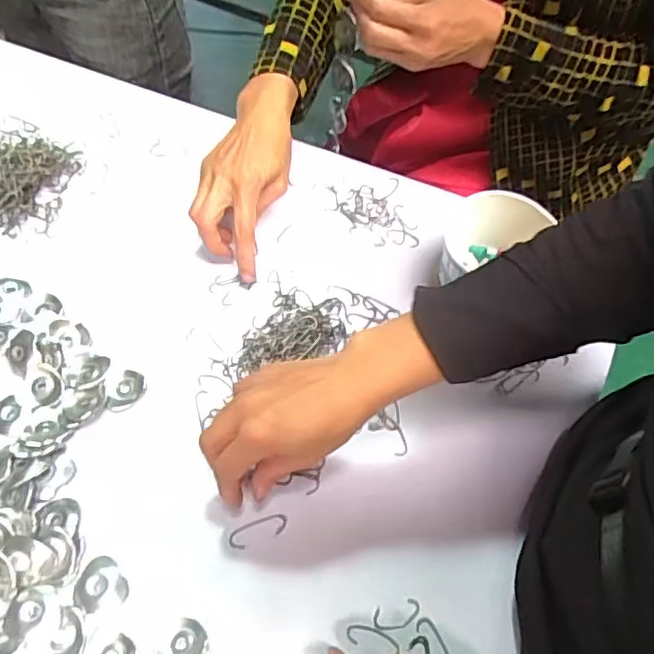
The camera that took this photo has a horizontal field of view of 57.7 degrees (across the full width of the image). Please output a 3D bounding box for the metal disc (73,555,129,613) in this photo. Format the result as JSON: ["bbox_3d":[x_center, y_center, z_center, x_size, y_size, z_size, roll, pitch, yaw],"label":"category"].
[{"bbox_3d":[-0.156,0.174,0.405,0.034,0.010,0.033,0,60,-1],"label":"metal disc"}]

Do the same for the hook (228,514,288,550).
[{"bbox_3d":[-0.049,0.145,0.424,0.042,0.004,0.016,-20,63,-12],"label":"hook"}]

